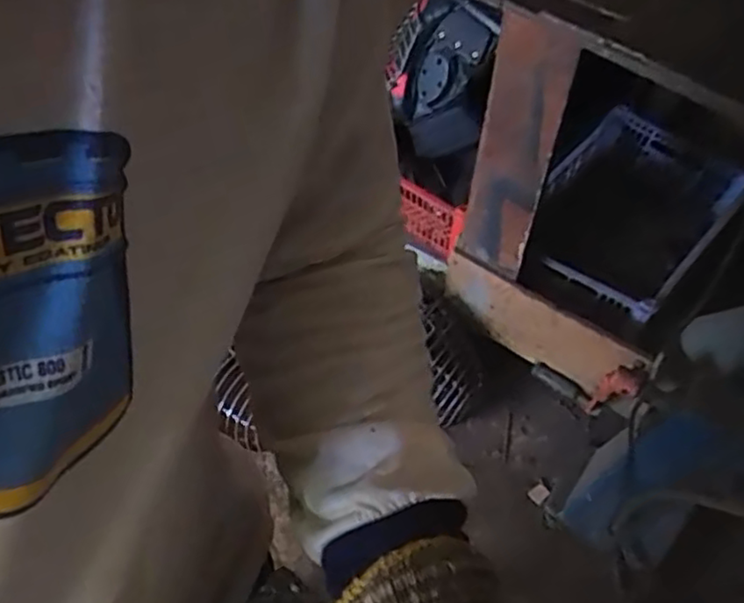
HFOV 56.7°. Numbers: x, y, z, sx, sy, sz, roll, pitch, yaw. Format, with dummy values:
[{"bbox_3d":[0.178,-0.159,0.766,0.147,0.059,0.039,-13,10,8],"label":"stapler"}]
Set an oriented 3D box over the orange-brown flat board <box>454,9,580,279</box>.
[{"bbox_3d":[0.213,-0.215,1.080,0.132,0.524,0.029,38,64,23],"label":"orange-brown flat board"}]

